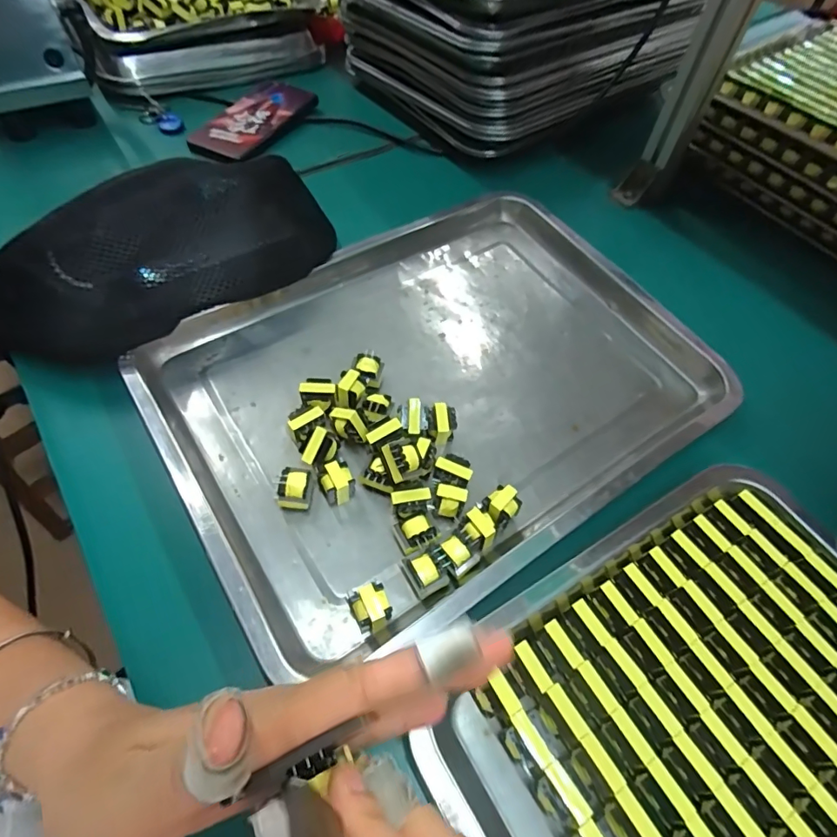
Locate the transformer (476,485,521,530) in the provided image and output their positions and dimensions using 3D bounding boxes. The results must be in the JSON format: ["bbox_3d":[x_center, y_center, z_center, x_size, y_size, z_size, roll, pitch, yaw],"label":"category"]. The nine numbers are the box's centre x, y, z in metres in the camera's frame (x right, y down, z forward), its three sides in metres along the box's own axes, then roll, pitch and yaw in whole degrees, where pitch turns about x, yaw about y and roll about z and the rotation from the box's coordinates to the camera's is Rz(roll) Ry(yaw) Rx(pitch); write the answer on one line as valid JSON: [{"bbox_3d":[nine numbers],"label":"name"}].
[{"bbox_3d":[0.051,0.059,0.313,0.024,0.028,0.019,-34,64,-23],"label":"transformer"}]

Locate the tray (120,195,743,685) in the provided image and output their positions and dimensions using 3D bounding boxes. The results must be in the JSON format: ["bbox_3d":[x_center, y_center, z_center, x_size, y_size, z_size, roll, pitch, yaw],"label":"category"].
[{"bbox_3d":[0.025,-0.036,0.373,0.398,0.034,0.279,-28,63,-22],"label":"tray"}]

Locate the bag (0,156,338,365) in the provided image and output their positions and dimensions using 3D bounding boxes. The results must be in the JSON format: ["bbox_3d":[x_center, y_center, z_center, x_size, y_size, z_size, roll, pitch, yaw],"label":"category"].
[{"bbox_3d":[-0.192,-0.112,0.362,0.264,0.087,0.109,-27,62,-19],"label":"bag"}]

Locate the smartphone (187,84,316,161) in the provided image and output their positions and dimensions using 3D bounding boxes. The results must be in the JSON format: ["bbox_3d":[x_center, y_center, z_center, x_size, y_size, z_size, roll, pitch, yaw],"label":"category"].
[{"bbox_3d":[-0.182,-0.334,0.548,0.071,0.012,0.154,25,58,13],"label":"smartphone"}]

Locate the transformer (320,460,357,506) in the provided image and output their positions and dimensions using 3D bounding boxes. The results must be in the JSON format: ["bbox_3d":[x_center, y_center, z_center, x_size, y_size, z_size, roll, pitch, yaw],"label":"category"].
[{"bbox_3d":[-0.051,0.042,0.312,0.020,0.025,0.018,-19,59,-15],"label":"transformer"}]

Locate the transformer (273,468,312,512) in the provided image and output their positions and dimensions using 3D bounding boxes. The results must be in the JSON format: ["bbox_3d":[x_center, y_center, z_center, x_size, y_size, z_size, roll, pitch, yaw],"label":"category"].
[{"bbox_3d":[-0.079,0.045,0.309,0.021,0.020,0.022,4,56,0],"label":"transformer"}]

